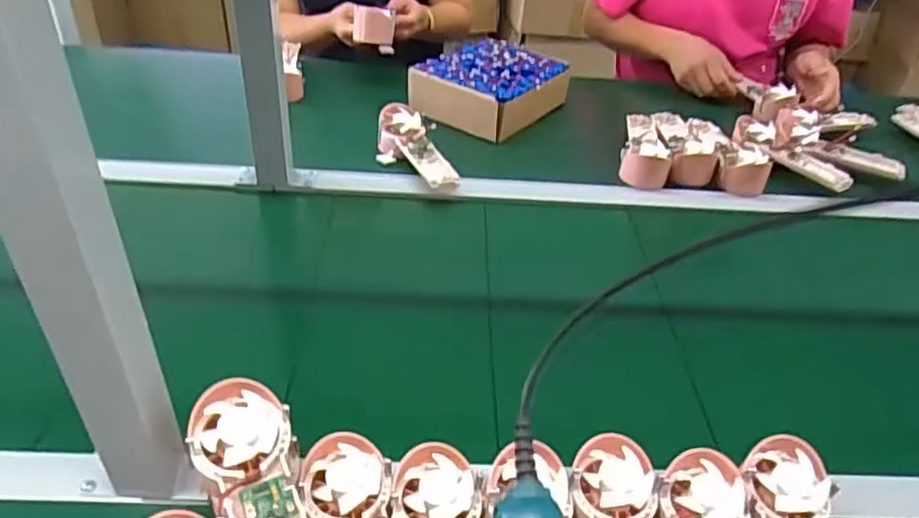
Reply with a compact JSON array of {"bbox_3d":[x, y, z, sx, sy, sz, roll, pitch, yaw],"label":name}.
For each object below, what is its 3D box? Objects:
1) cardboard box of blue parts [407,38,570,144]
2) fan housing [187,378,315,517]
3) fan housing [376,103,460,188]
[{"bbox_3d":[0.048,-0.273,1.045,0.183,0.073,0.226,27,42,26],"label":"cardboard box of blue parts"},{"bbox_3d":[-0.121,0.166,0.423,0.058,0.039,0.181,-17,62,-26],"label":"fan housing"},{"bbox_3d":[-0.063,-0.148,0.897,0.079,0.054,0.172,-16,42,-25],"label":"fan housing"}]

